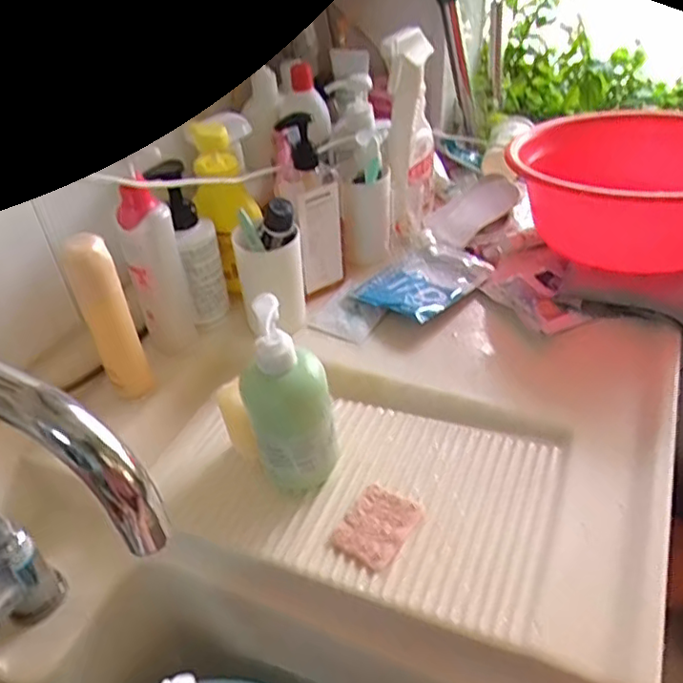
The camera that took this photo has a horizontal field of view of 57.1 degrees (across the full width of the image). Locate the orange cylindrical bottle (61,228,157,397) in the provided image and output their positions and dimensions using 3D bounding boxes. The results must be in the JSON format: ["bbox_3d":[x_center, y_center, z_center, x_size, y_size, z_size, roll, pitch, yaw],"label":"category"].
[{"bbox_3d":[-0.216,-0.017,0.586,0.039,0.167,0.032,-24,45,-21],"label":"orange cylindrical bottle"}]

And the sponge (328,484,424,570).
[{"bbox_3d":[0.030,0.152,0.522,0.055,0.007,0.067,24,48,28],"label":"sponge"}]

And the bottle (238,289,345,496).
[{"bbox_3d":[-0.041,0.048,0.510,0.071,0.178,0.064,-6,41,-3],"label":"bottle"}]

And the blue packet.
[{"bbox_3d":[0.098,-0.076,0.751,0.105,0.018,0.151,31,52,33],"label":"blue packet"}]

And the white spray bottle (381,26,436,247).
[{"bbox_3d":[0.087,-0.255,0.779,0.062,0.235,0.133,4,42,8],"label":"white spray bottle"}]

